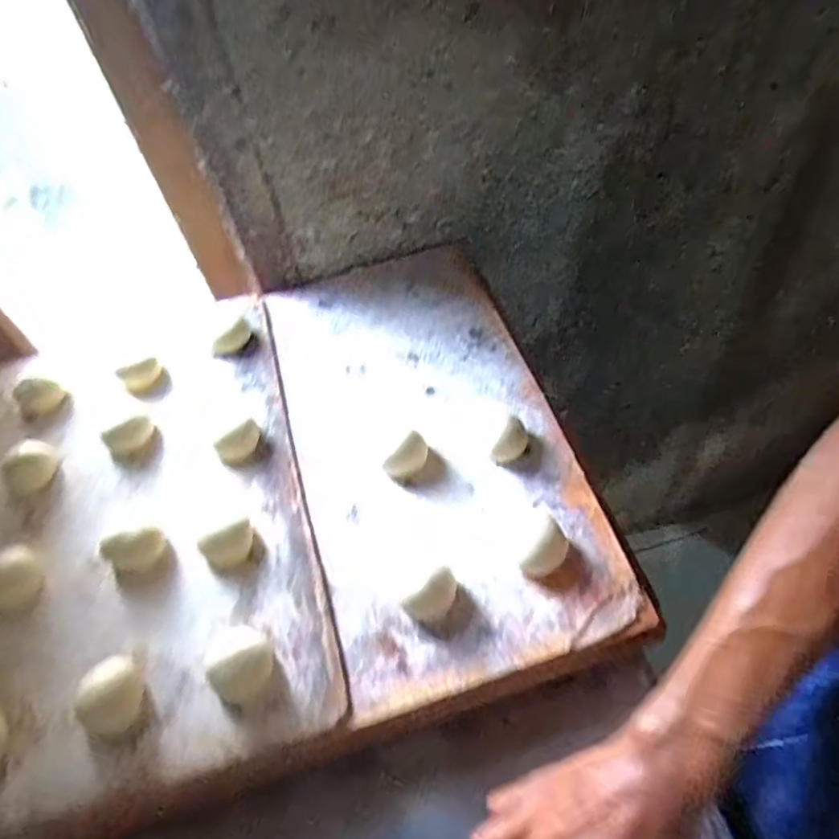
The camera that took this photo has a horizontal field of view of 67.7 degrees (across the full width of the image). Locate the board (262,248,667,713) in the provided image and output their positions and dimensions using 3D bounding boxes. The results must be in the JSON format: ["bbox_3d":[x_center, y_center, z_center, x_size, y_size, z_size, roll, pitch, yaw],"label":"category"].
[{"bbox_3d":[0.001,0.000,0.531,0.212,0.024,0.421,-17,54,-3],"label":"board"}]

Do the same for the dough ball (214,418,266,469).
[{"bbox_3d":[-0.147,0.022,0.522,0.039,0.018,0.027,-35,58,-17],"label":"dough ball"}]

